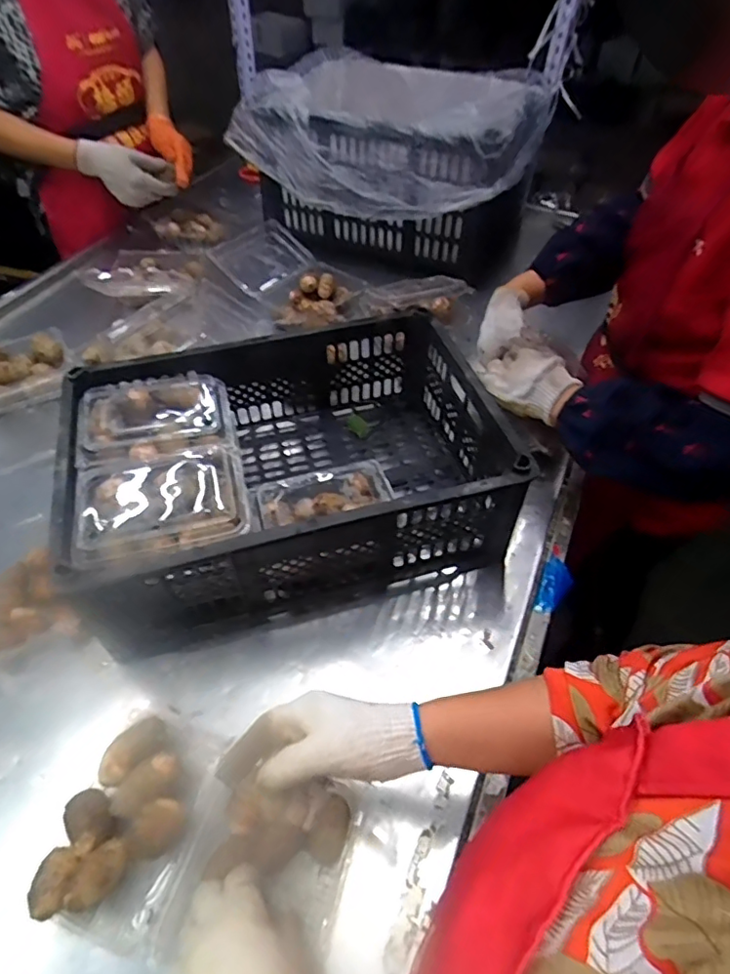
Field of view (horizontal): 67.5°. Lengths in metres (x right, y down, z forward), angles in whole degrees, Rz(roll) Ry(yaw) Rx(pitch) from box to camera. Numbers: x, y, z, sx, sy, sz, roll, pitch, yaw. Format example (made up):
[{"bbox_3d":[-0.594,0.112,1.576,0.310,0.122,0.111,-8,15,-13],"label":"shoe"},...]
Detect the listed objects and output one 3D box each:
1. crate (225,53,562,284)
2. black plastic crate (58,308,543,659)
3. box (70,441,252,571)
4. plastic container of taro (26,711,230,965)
[{"bbox_3d":[0.036,-0.564,1.010,0.480,0.294,0.276,26,55,20],"label":"crate"},{"bbox_3d":[-0.085,-0.022,0.688,0.494,0.178,0.310,-12,52,-10],"label":"black plastic crate"},{"bbox_3d":[-0.216,0.002,0.573,0.173,0.046,0.142,-12,51,-9],"label":"box"},{"bbox_3d":[-0.201,0.298,0.496,0.124,0.047,0.177,11,51,9],"label":"plastic container of taro"}]

